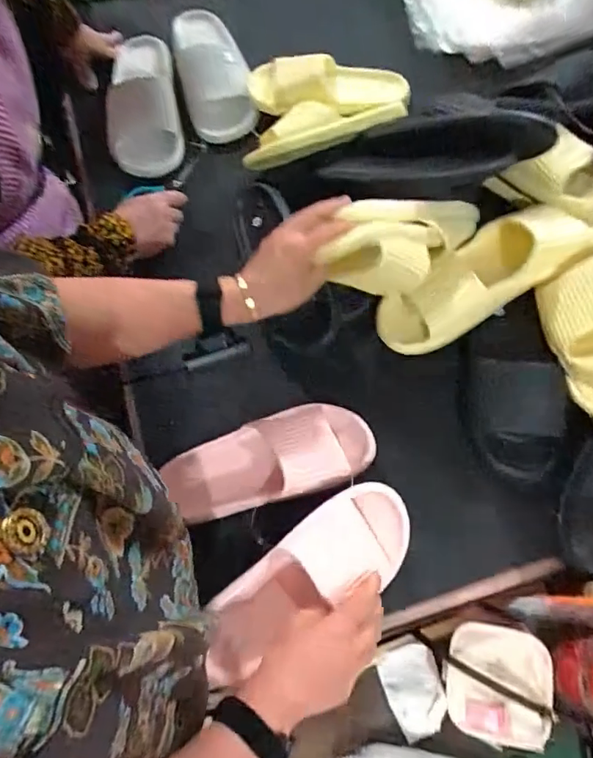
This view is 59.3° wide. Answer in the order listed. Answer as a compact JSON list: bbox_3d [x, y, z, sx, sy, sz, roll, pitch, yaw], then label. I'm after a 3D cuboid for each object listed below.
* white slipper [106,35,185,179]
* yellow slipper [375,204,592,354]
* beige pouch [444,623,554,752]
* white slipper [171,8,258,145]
[{"bbox_3d":[-0.251,-0.438,0.824,0.119,0.088,0.286,-11,69,-2],"label":"white slipper"},{"bbox_3d":[0.238,-0.132,0.647,0.294,0.084,0.108,-31,71,-9],"label":"yellow slipper"},{"bbox_3d":[0.227,0.339,0.579,0.113,0.028,0.113,11,70,7],"label":"beige pouch"},{"bbox_3d":[-0.141,-0.505,0.865,0.111,0.070,0.270,-17,69,-4],"label":"white slipper"}]

